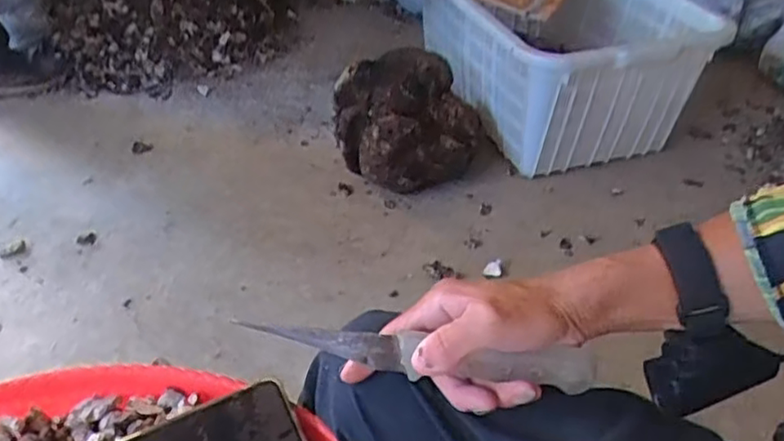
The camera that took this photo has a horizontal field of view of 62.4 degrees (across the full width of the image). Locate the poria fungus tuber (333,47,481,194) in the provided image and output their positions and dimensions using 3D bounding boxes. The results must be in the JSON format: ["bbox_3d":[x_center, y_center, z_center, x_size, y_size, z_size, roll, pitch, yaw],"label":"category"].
[{"bbox_3d":[0.034,-0.193,1.278,0.283,0.197,0.263,5,40,2],"label":"poria fungus tuber"}]

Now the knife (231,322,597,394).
[{"bbox_3d":[0.016,0.081,0.392,0.206,0.030,0.015,7,40,3],"label":"knife"}]

